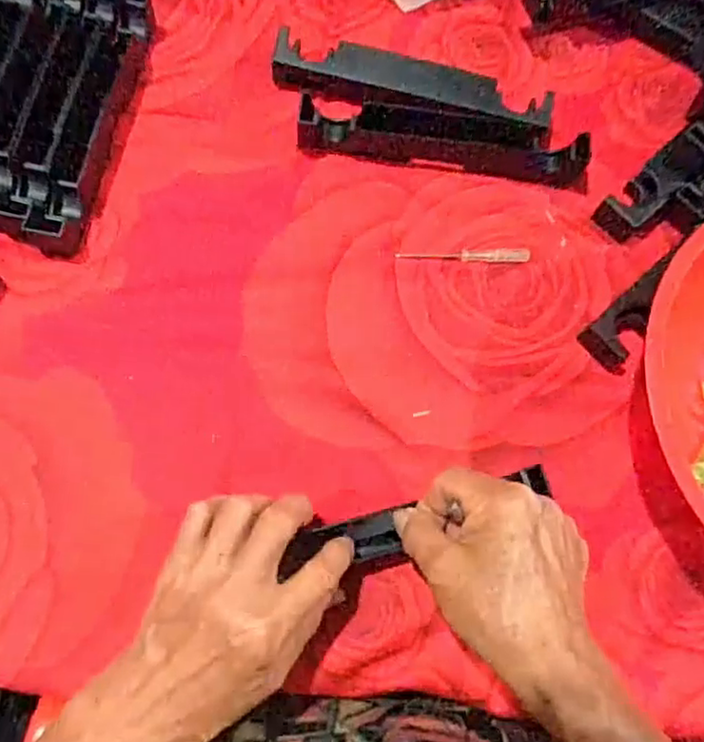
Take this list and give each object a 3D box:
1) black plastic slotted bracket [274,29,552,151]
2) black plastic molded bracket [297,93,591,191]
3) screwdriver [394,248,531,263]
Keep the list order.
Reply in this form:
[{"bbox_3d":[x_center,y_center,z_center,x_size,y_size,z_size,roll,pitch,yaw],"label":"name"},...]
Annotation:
[{"bbox_3d":[0.043,-0.198,0.456,0.195,0.021,0.032,14,72,3],"label":"black plastic slotted bracket"},{"bbox_3d":[0.064,-0.156,0.434,0.195,0.029,0.028,6,72,0],"label":"black plastic molded bracket"},{"bbox_3d":[0.074,-0.075,0.428,0.089,0.008,0.010,-4,72,-3],"label":"screwdriver"}]

